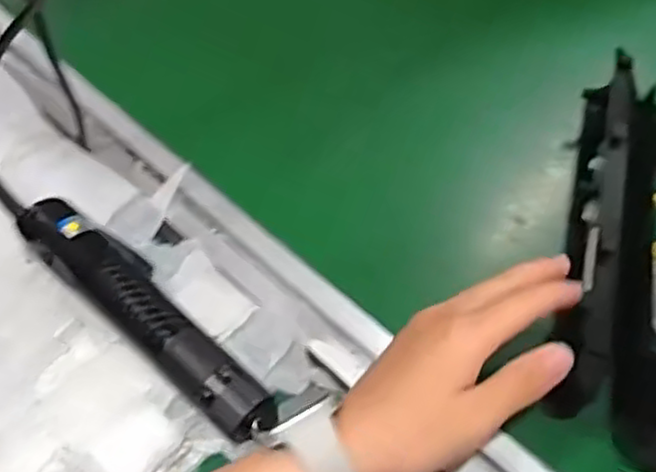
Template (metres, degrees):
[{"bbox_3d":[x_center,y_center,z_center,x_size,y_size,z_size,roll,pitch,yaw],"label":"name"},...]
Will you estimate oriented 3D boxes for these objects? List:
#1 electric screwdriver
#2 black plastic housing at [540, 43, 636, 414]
[{"bbox_3d":[-0.106,0.043,0.425,0.198,0.035,0.040,36,62,23],"label":"electric screwdriver"},{"bbox_3d":[0.170,-0.012,0.459,0.028,0.056,0.254,14,55,8],"label":"black plastic housing"}]

